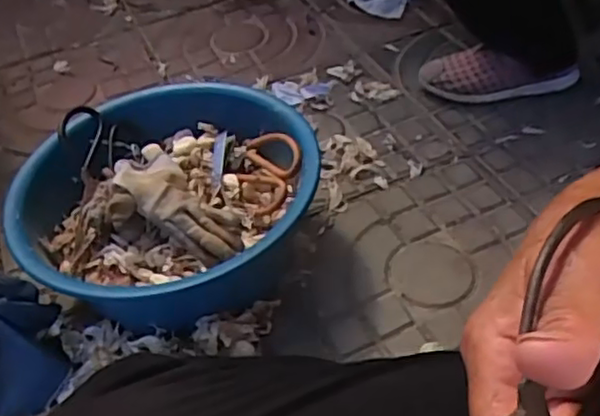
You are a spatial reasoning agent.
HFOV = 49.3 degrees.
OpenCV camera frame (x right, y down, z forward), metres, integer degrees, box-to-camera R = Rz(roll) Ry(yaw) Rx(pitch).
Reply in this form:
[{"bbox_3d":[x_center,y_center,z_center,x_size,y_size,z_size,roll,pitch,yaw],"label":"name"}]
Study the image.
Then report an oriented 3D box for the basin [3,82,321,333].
[{"bbox_3d":[-0.147,0.004,0.761,0.328,0.138,0.311,-3,45,3],"label":"basin"}]

